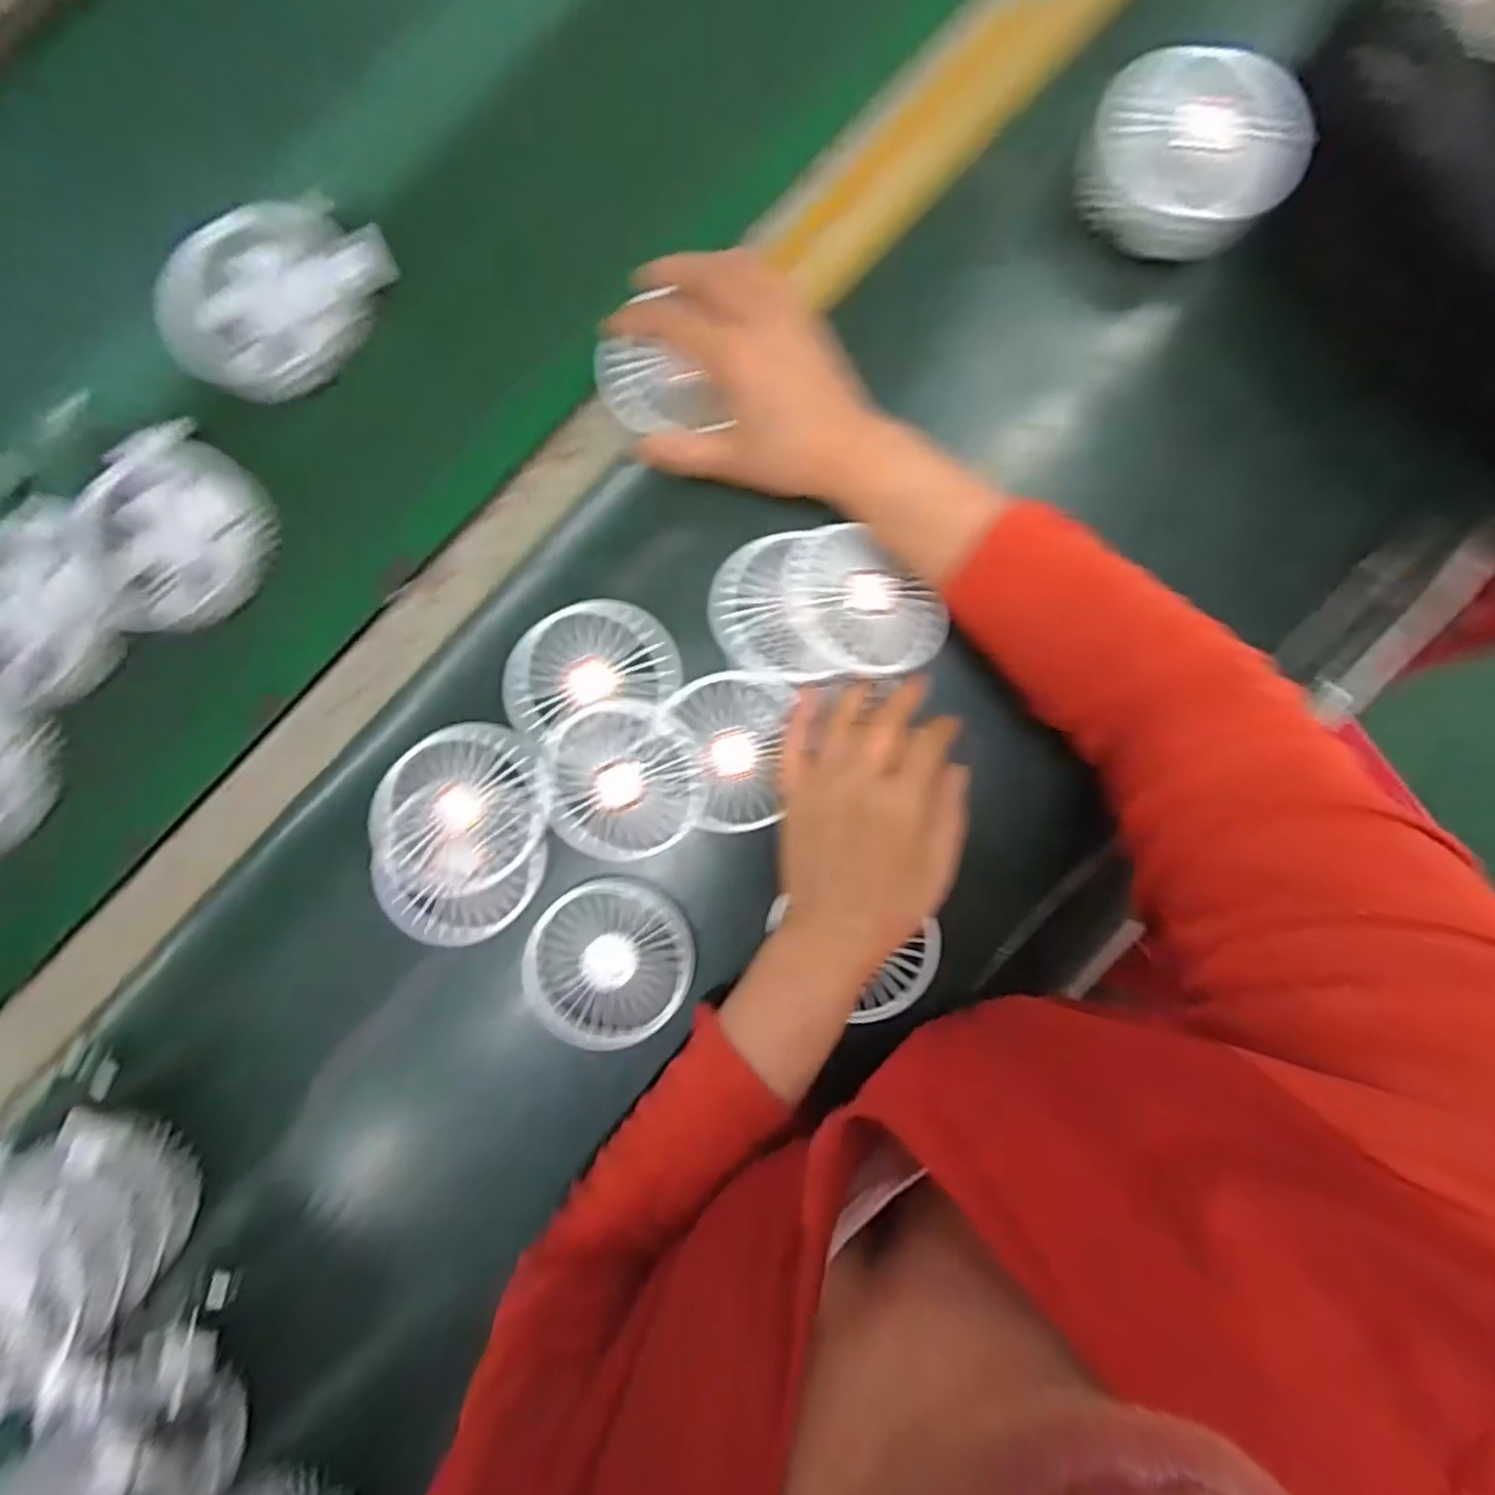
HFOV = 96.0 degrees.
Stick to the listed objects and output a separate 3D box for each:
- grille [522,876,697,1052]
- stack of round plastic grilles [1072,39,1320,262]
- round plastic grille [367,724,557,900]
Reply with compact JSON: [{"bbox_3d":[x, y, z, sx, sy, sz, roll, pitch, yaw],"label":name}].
[{"bbox_3d":[-0.078,0.122,0.383,0.090,0.014,0.092,0,88,0],"label":"grille"},{"bbox_3d":[0.238,-0.320,0.369,0.106,0.044,0.083,21,88,1],"label":"stack of round plastic grilles"},{"bbox_3d":[-0.158,0.034,0.374,0.091,0.015,0.093,0,88,0],"label":"round plastic grille"}]

